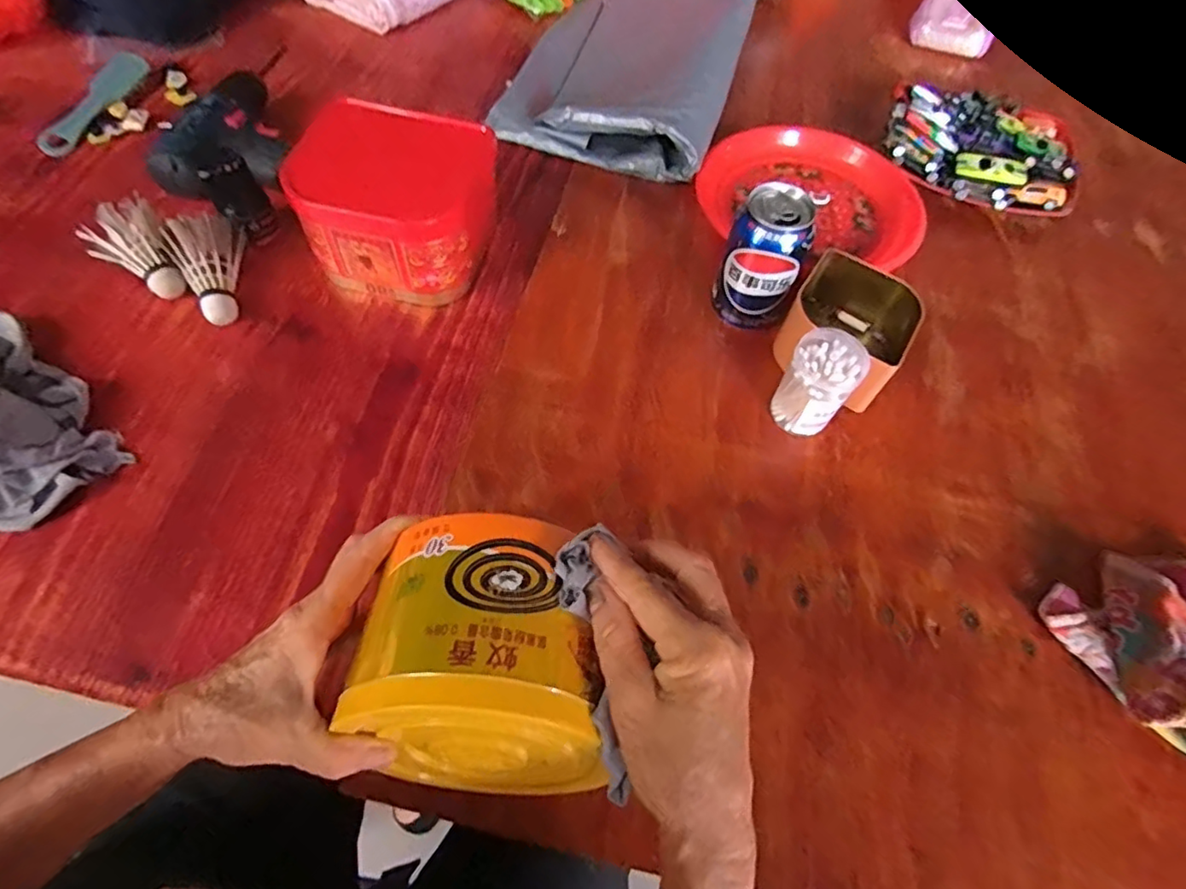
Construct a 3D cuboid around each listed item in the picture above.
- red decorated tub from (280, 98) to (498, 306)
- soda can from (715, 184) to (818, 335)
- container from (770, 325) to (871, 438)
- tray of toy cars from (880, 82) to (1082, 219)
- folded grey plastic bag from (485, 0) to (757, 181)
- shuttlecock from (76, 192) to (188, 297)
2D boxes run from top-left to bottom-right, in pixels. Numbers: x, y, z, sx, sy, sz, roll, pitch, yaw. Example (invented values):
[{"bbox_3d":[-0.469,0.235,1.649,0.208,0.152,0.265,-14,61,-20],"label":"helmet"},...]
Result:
[{"bbox_3d":[-0.169,-0.211,0.528,0.145,0.112,0.132,12,61,4],"label":"red decorated tub"},{"bbox_3d":[0.141,-0.152,0.511,0.064,0.114,0.058,24,62,10],"label":"soda can"},{"bbox_3d":[0.176,-0.048,0.476,0.051,0.068,0.053,36,65,16],"label":"container"},{"bbox_3d":[0.428,-0.329,0.669,0.212,0.042,0.177,14,61,5],"label":"tray of toy cars"},{"bbox_3d":[0.056,-0.484,0.728,0.231,0.056,0.410,16,61,5],"label":"folded grey plastic bag"},{"bbox_3d":[-0.383,-0.161,0.510,0.058,0.058,0.069,-38,69,-22],"label":"shuttlecock"}]

